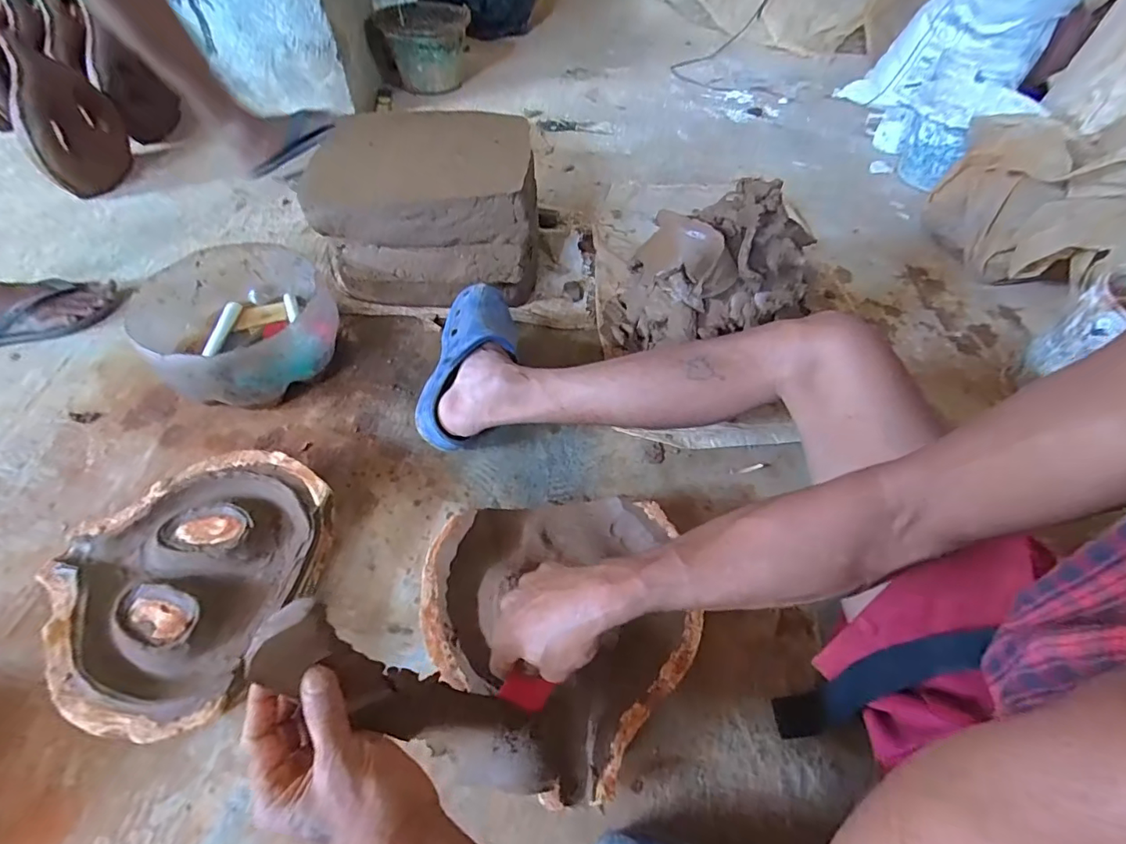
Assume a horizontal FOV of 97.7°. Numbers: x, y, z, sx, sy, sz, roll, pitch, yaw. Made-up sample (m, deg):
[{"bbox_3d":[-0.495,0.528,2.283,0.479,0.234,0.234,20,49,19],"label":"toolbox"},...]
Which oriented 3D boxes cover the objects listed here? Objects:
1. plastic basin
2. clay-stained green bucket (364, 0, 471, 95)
[{"bbox_3d":[-0.455,-0.134,0.704,0.224,0.125,0.249,-33,62,-25],"label":"plastic basin"},{"bbox_3d":[-0.392,-1.040,1.365,0.235,0.170,0.258,2,53,-2],"label":"clay-stained green bucket"}]

